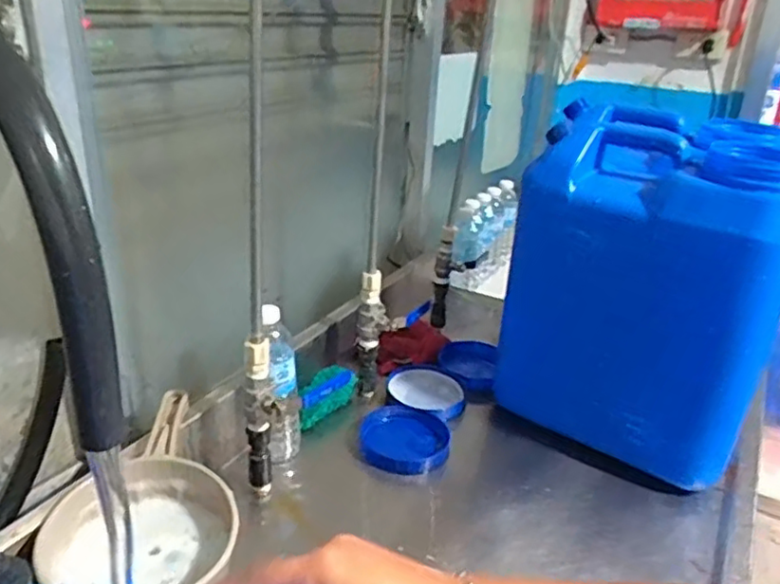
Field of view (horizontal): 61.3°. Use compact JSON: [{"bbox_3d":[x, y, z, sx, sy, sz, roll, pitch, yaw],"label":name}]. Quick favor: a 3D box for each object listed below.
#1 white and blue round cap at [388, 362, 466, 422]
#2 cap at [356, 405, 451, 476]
[{"bbox_3d":[0.055,0.147,0.992,0.112,0.019,0.130,4,24,4],"label":"white and blue round cap"},{"bbox_3d":[0.018,0.192,0.887,0.120,0.021,0.117,6,25,9],"label":"cap"}]

